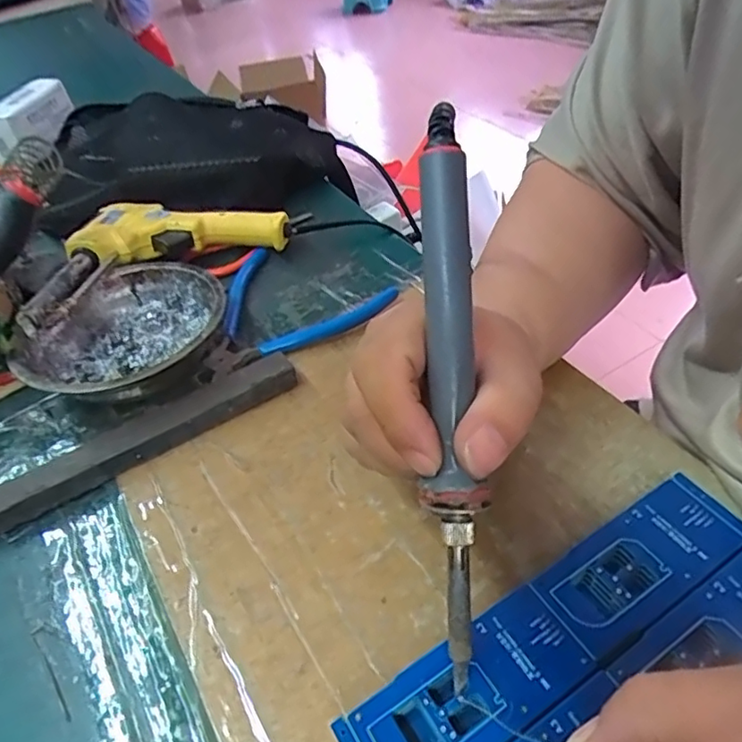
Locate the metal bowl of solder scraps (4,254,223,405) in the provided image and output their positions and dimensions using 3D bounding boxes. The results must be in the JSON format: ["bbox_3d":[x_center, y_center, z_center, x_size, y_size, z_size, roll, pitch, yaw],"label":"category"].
[{"bbox_3d":[-0.150,-0.021,0.375,0.122,0.044,0.126,-4,46,4],"label":"metal bowl of solder scraps"}]

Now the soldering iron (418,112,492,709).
[{"bbox_3d":[0.029,0.006,0.217,0.020,0.013,0.215,-2,87,5],"label":"soldering iron"}]

